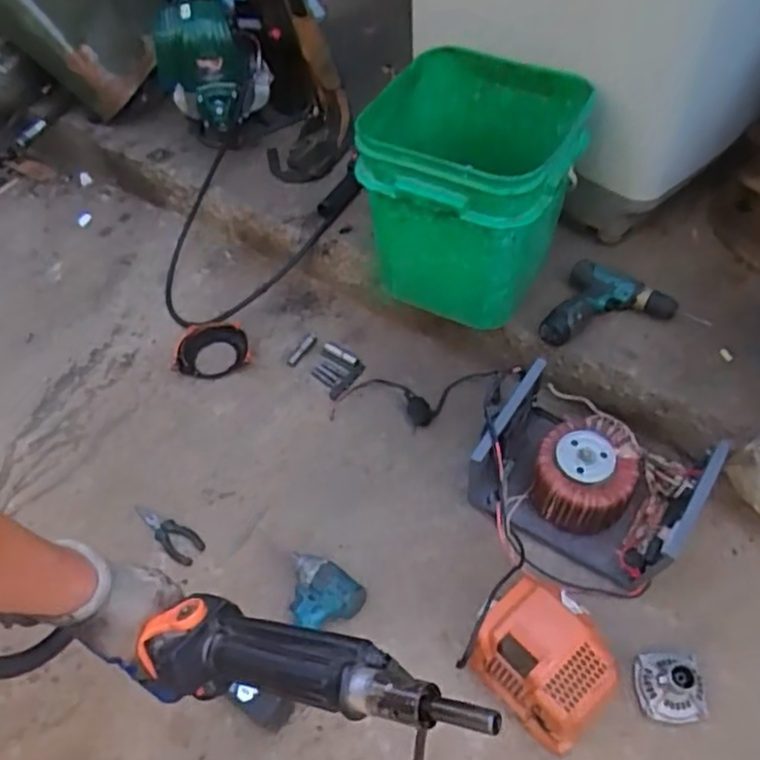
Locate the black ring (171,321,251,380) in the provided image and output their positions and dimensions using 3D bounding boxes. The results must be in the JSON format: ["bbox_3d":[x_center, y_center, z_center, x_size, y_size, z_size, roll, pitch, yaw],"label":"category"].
[{"bbox_3d":[-0.337,-0.059,1.386,0.154,0.052,0.109,-7,50,-3],"label":"black ring"}]

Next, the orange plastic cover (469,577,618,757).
[{"bbox_3d":[0.223,0.393,0.961,0.184,0.134,0.138,35,60,28],"label":"orange plastic cover"}]

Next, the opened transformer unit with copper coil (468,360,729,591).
[{"bbox_3d":[0.326,0.154,1.090,0.326,0.177,0.253,21,55,20],"label":"opened transformer unit with copper coil"}]

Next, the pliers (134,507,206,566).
[{"bbox_3d":[-0.372,0.265,1.201,0.159,0.012,0.052,29,58,25],"label":"pliers"}]

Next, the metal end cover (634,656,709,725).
[{"bbox_3d":[0.406,0.424,0.960,0.087,0.076,0.091,-4,50,0],"label":"metal end cover"}]

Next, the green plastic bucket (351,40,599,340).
[{"bbox_3d":[0.148,-0.322,1.144,0.308,0.386,0.275,25,61,15],"label":"green plastic bucket"}]

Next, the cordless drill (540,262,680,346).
[{"bbox_3d":[0.397,-0.111,1.185,0.188,0.063,0.180,22,55,20],"label":"cordless drill"}]

